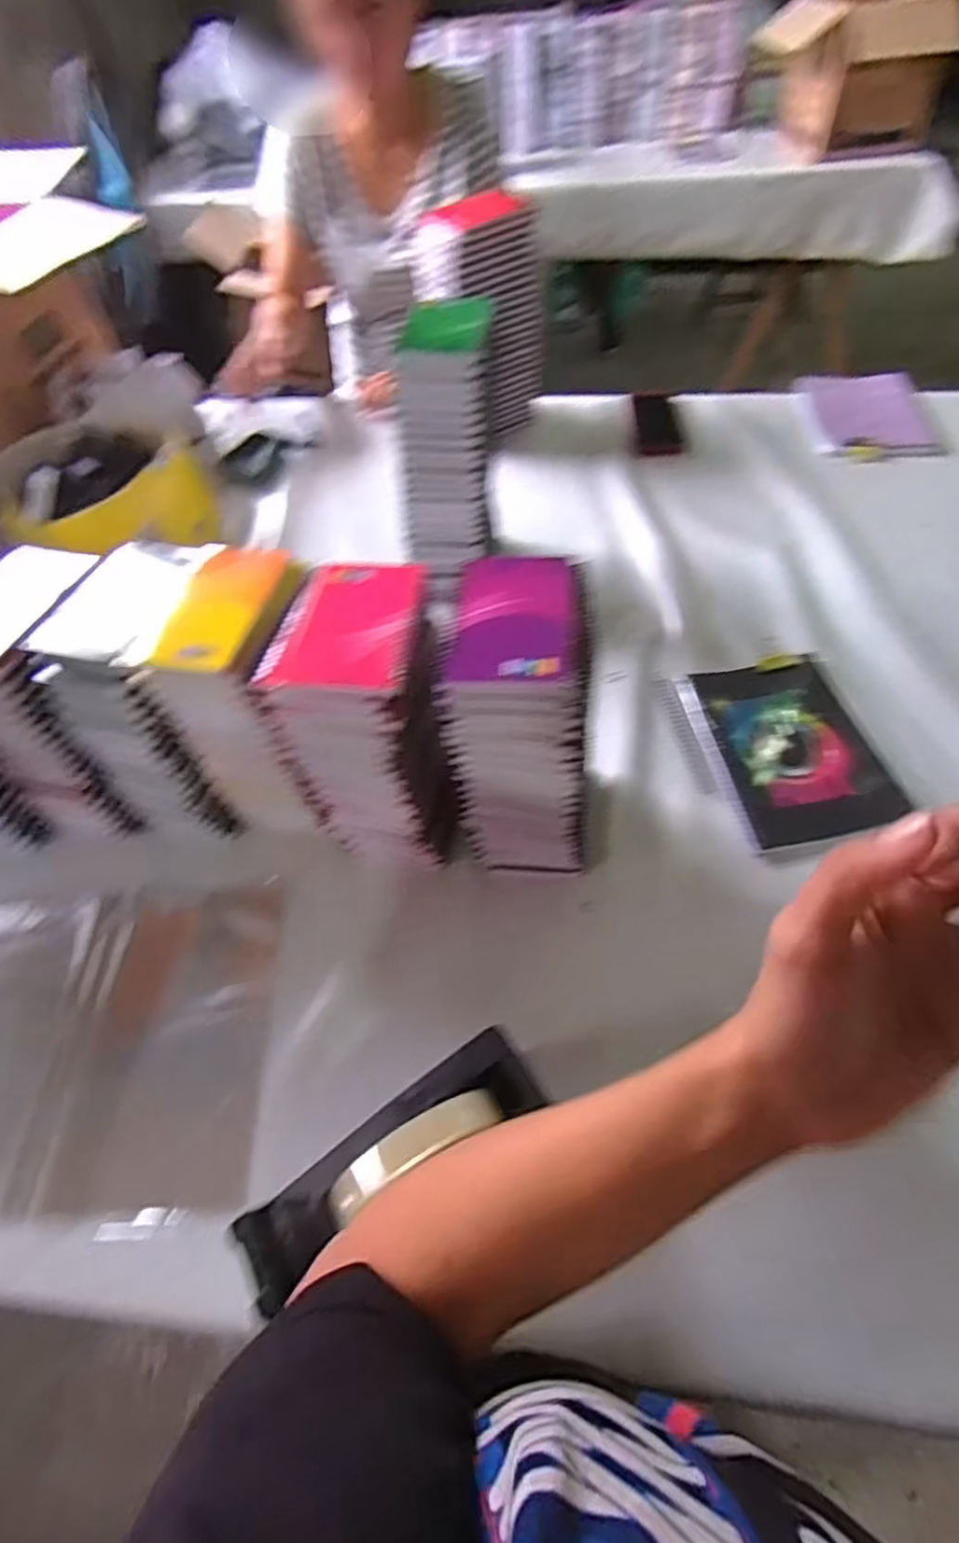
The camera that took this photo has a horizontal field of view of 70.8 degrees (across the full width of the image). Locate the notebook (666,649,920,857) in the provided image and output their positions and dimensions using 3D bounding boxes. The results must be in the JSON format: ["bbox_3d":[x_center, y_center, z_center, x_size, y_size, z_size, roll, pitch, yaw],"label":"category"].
[{"bbox_3d":[0.305,-0.027,0.666,0.153,0.031,0.211,-13,57,-1],"label":"notebook"}]

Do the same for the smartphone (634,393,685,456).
[{"bbox_3d":[0.272,-0.533,1.032,0.059,0.013,0.177,0,54,5],"label":"smartphone"}]

